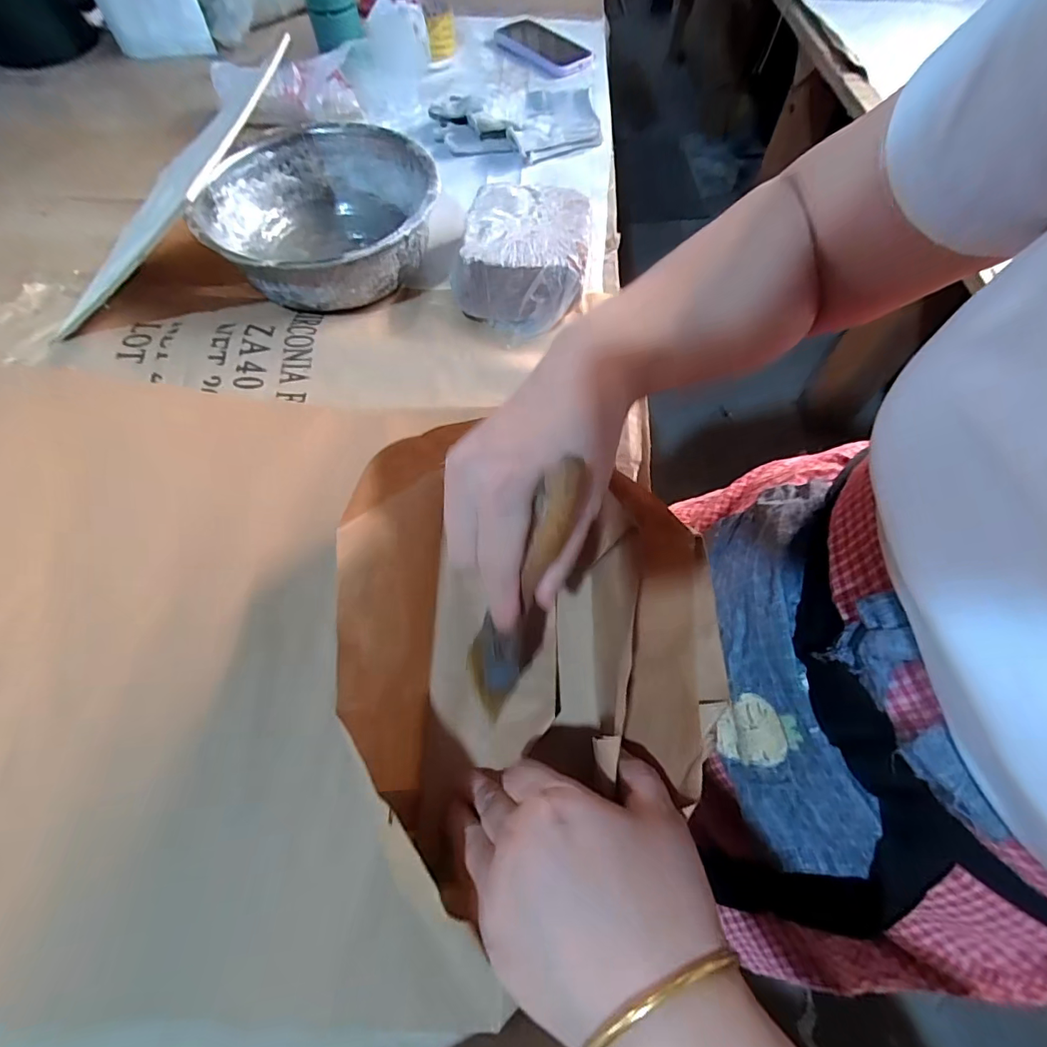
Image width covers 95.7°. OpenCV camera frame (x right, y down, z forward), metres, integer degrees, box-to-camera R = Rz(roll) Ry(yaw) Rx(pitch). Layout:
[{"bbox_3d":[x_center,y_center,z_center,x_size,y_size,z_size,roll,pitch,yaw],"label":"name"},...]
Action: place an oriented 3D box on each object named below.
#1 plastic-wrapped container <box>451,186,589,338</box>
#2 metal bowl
[{"bbox_3d":[0.004,-0.260,0.451,0.117,0.056,0.154,11,65,4],"label":"plastic-wrapped container"},{"bbox_3d":[-0.190,-0.291,0.460,0.202,0.069,0.219,0,65,-1],"label":"metal bowl"}]

